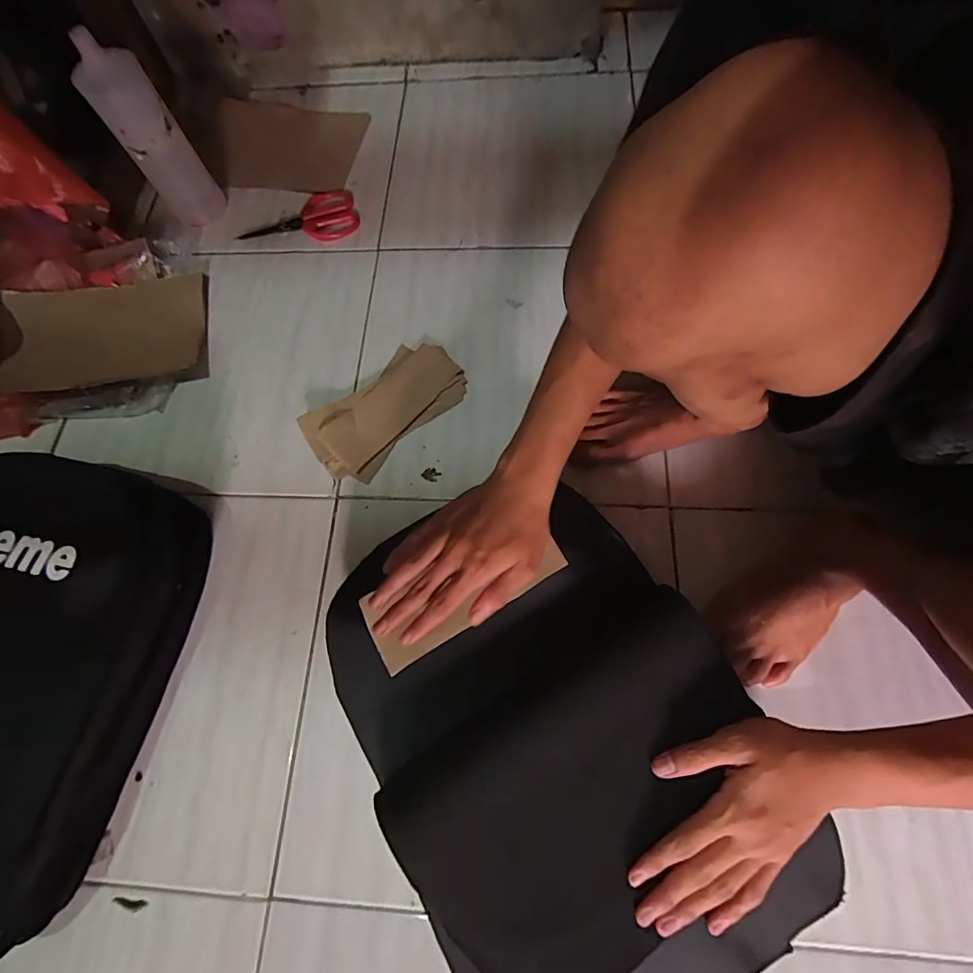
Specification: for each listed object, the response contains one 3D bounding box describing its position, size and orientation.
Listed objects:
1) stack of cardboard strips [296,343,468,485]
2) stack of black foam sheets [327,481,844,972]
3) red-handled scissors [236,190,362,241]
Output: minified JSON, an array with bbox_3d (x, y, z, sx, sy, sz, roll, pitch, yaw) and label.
[{"bbox_3d":[-0.127,-0.103,0.618,0.210,0.022,0.114,-43,73,-13],"label":"stack of cardboard strips"},{"bbox_3d":[0.055,0.198,0.421,0.300,0.075,0.427,-31,71,-9],"label":"stack of black foam sheets"},{"bbox_3d":[-0.293,-0.413,0.751,0.184,0.010,0.100,-21,70,-6],"label":"red-handled scissors"}]

